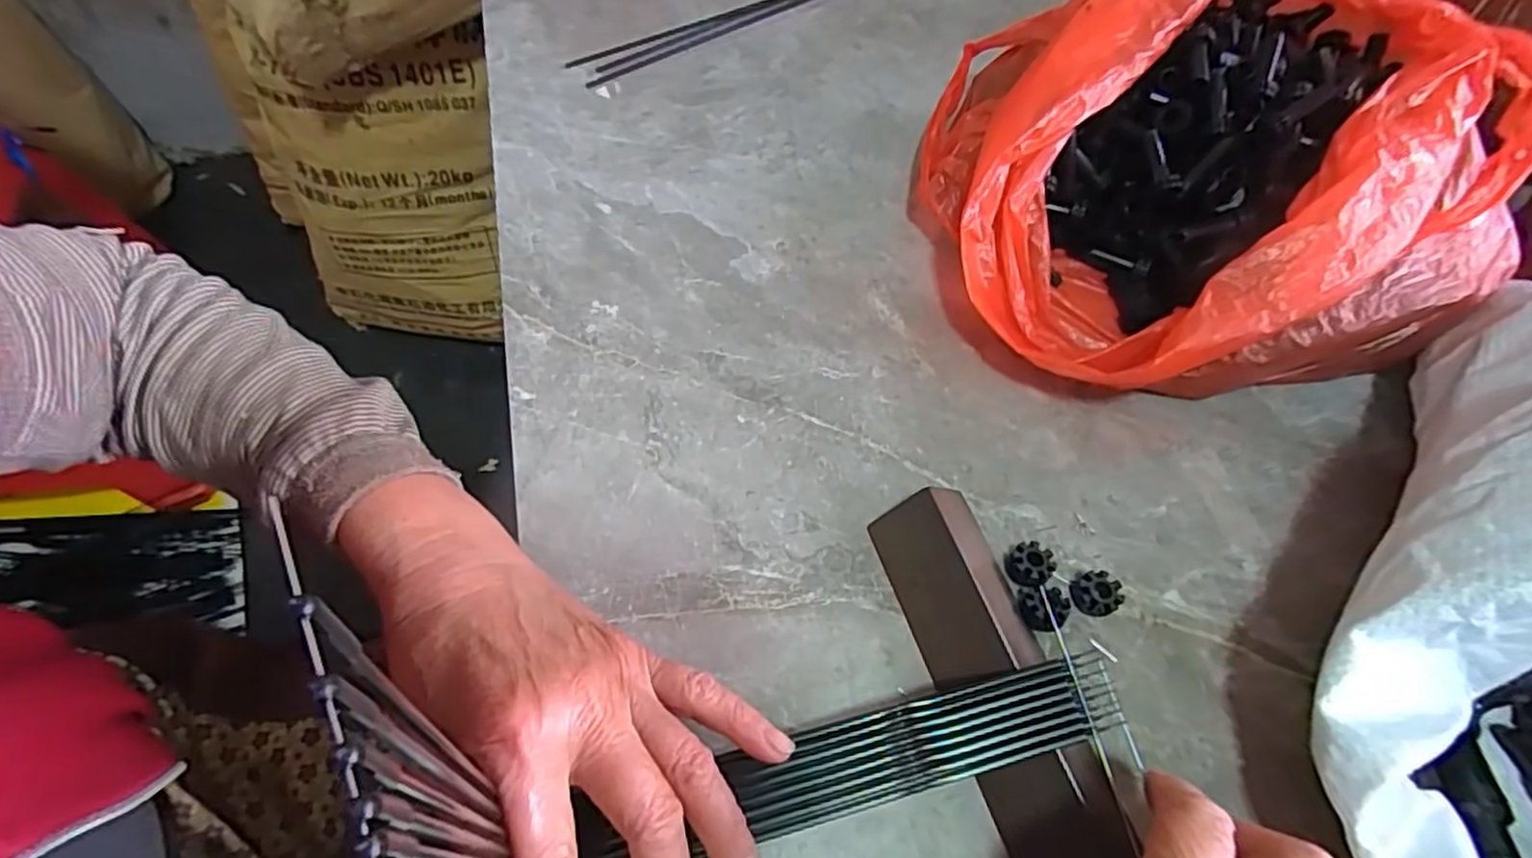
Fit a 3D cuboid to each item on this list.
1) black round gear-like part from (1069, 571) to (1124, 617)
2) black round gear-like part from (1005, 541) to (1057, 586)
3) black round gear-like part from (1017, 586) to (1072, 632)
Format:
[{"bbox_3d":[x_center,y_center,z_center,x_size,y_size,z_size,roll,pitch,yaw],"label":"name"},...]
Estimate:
[{"bbox_3d":[0.146,0.074,0.314,0.020,0.013,0.018,-27,66,-17],"label":"black round gear-like part"},{"bbox_3d":[0.118,0.062,0.319,0.019,0.012,0.018,1,61,-2],"label":"black round gear-like part"},{"bbox_3d":[0.122,0.078,0.308,0.018,0.016,0.020,-25,65,-16],"label":"black round gear-like part"}]

